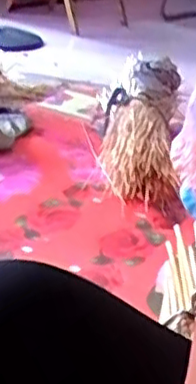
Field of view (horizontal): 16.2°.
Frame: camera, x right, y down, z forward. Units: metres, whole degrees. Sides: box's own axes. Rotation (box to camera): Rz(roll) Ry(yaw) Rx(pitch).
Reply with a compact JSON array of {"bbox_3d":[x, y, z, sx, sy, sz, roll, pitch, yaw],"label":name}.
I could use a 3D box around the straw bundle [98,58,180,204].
[{"bbox_3d":[0.110,-0.179,1.772,0.171,0.203,0.597,7,24,3],"label":"straw bundle"}]

